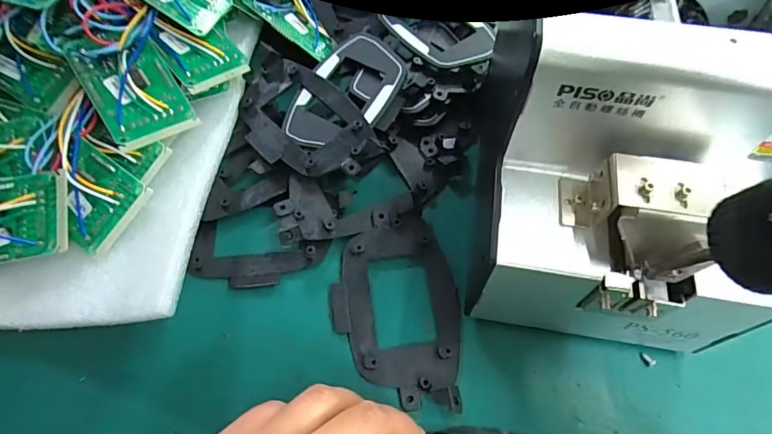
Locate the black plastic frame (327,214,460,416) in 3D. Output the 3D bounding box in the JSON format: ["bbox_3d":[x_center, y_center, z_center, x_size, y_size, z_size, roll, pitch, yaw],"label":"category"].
[{"bbox_3d":[0.006,0.050,0.267,0.072,0.007,0.111,-3,60,-1],"label":"black plastic frame"}]

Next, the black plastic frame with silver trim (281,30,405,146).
[{"bbox_3d":[-0.026,-0.087,0.324,0.061,0.007,0.103,25,64,15],"label":"black plastic frame with silver trim"}]

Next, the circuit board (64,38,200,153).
[{"bbox_3d":[-0.159,-0.082,0.288,0.049,0.010,0.078,-32,86,-25],"label":"circuit board"}]

